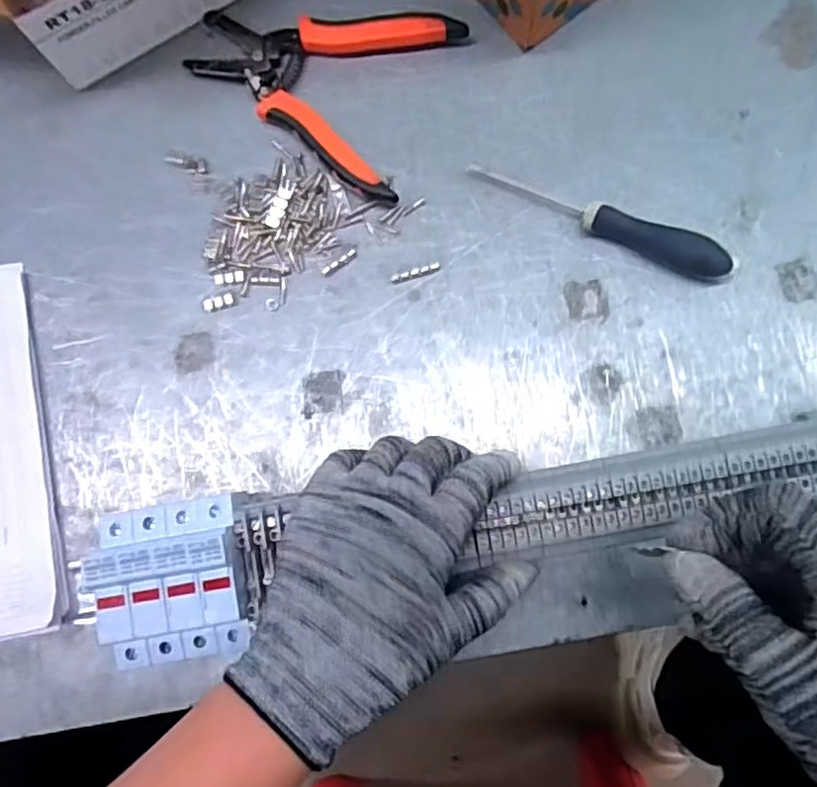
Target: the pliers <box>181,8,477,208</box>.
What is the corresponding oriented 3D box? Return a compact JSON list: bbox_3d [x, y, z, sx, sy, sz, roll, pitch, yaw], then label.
[{"bbox_3d":[-0.058,-0.200,0.409,0.154,0.018,0.120,24,83,6],"label":"pliers"}]

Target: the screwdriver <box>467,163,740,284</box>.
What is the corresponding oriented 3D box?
[{"bbox_3d":[0.111,-0.100,0.384,0.161,0.021,0.016,23,83,6],"label":"screwdriver"}]

